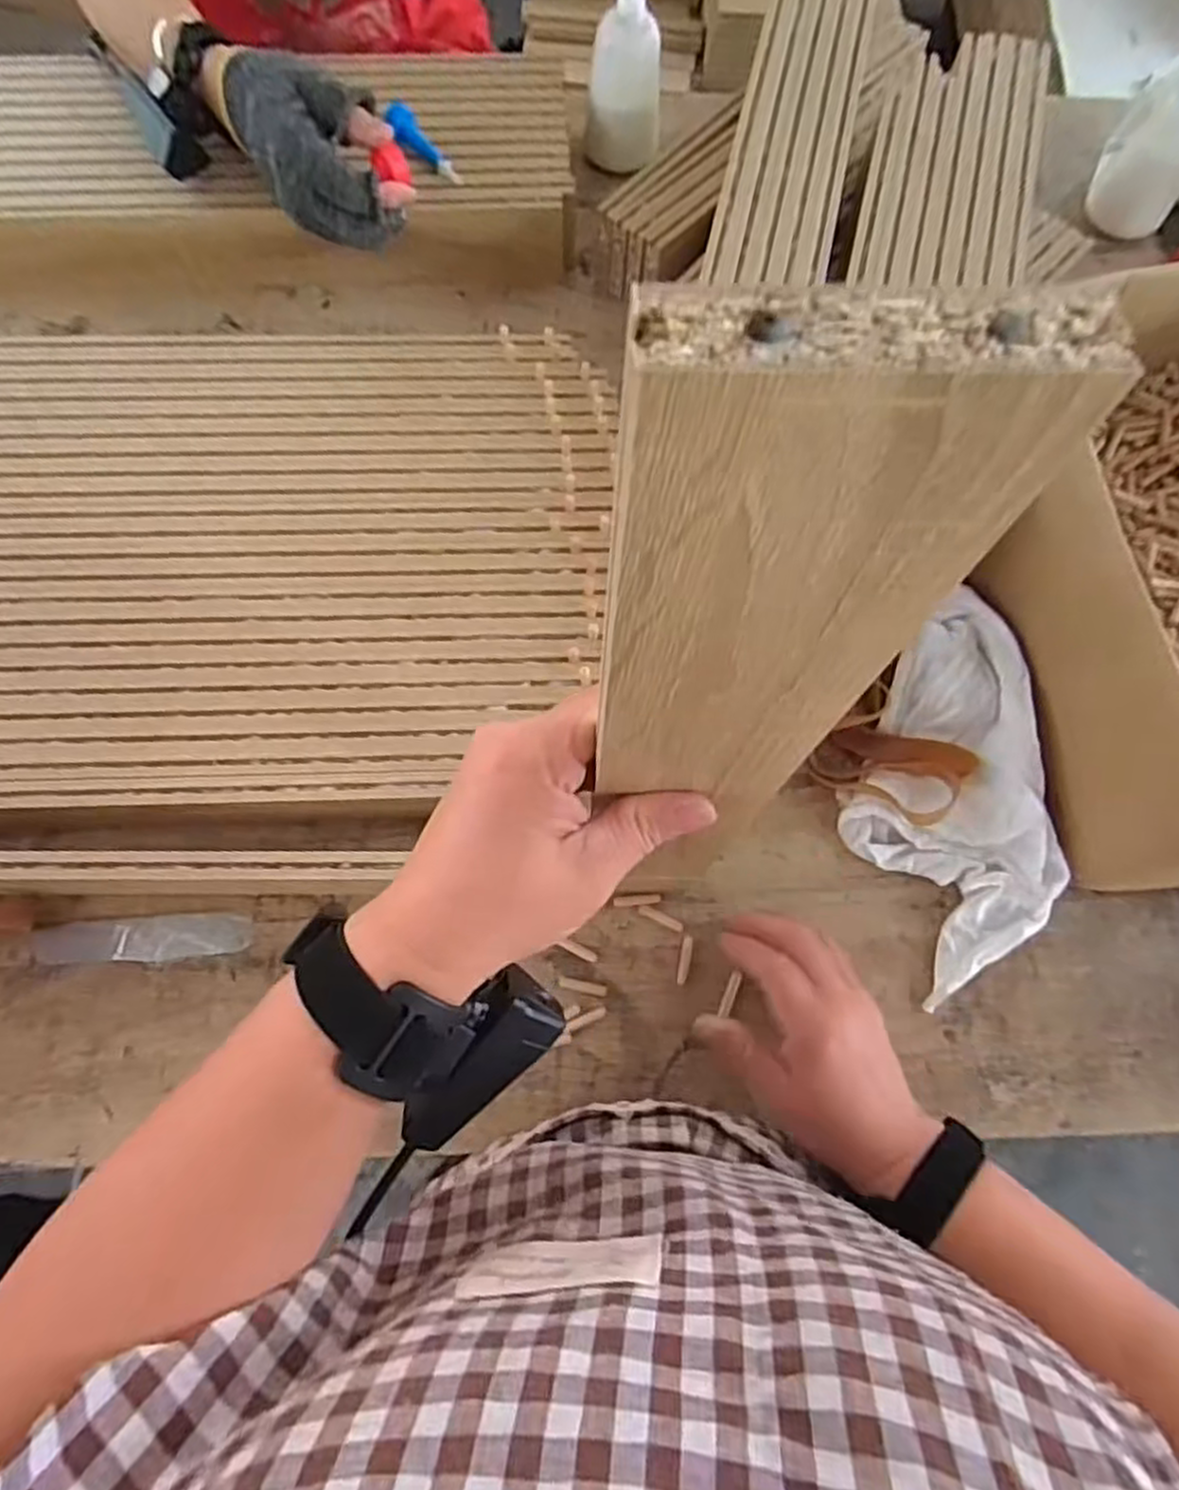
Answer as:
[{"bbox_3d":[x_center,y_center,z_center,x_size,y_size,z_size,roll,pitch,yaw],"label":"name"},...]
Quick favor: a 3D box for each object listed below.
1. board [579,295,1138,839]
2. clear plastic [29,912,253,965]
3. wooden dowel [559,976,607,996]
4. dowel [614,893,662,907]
[{"bbox_3d":[0.038,-0.019,0.187,0.066,0.197,0.012,-1,69,1],"label":"board"},{"bbox_3d":[-0.280,0.122,0.465,0.137,0.012,0.026,-5,72,-2],"label":"clear plastic"},{"bbox_3d":[-0.004,0.152,0.468,0.030,0.004,0.007,12,72,3],"label":"wooden dowel"},{"bbox_3d":[0.031,0.101,0.484,0.030,0.004,0.007,-4,72,-2],"label":"dowel"}]

